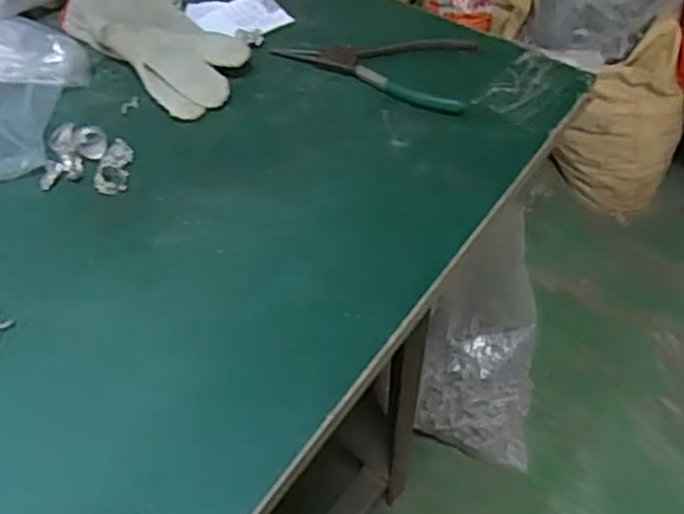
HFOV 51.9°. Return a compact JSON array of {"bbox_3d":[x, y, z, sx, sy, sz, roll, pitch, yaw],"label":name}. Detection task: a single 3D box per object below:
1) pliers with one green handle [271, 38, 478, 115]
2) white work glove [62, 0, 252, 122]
[{"bbox_3d":[0.024,-0.158,0.573,0.160,0.017,0.078,11,56,9],"label":"pliers with one green handle"},{"bbox_3d":[-0.157,-0.184,0.596,0.083,0.030,0.179,-39,63,-23],"label":"white work glove"}]

